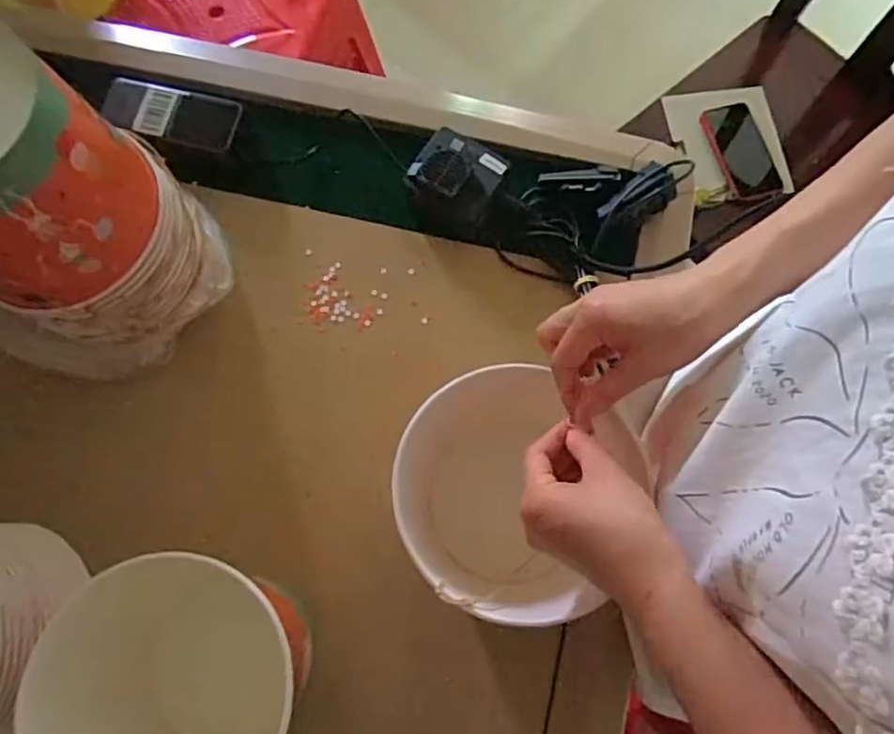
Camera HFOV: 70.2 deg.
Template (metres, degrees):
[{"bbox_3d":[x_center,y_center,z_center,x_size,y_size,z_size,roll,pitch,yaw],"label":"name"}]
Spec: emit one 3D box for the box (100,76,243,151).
[{"bbox_3d":[-0.262,-0.241,0.603,0.124,0.014,0.052,13,83,0],"label":"box"}]

